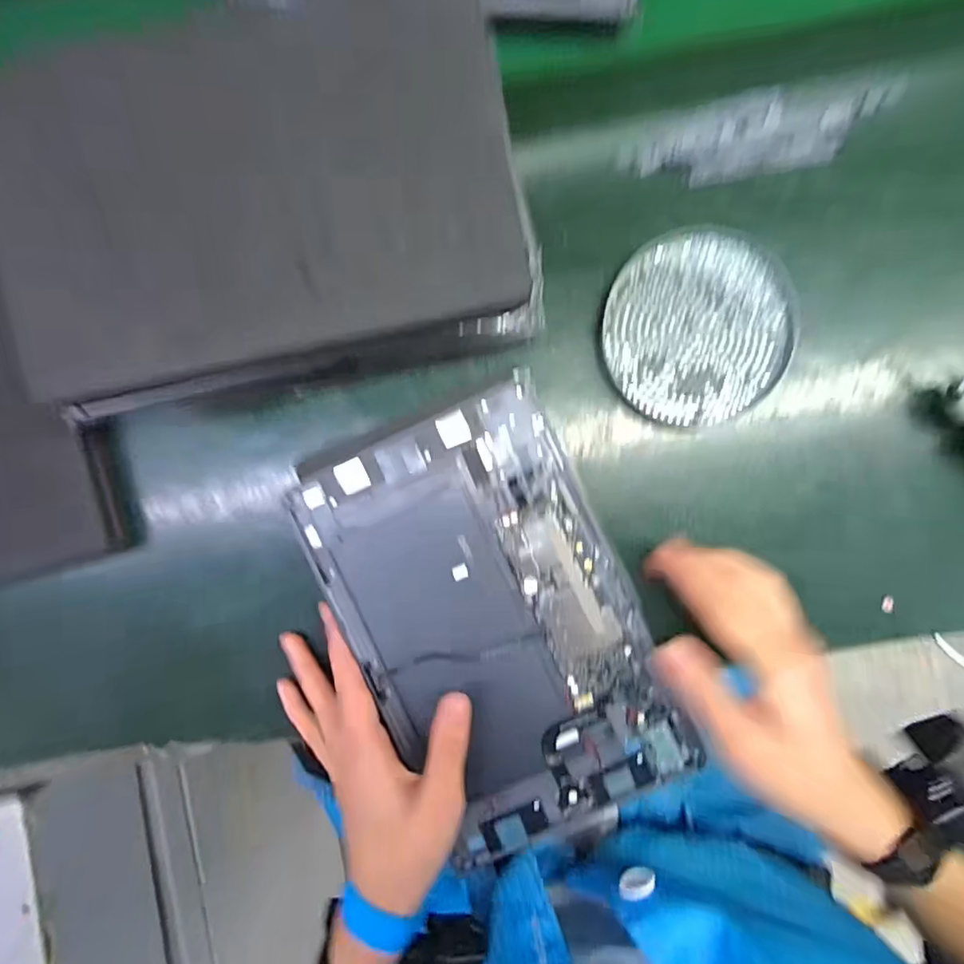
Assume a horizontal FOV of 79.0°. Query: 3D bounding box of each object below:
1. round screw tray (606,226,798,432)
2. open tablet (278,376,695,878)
[{"bbox_3d":[0.133,-0.094,0.360,0.111,0.019,0.114,0,89,3],"label":"round screw tray"},{"bbox_3d":[0.007,0.084,0.356,0.160,0.019,0.258,-25,88,2],"label":"open tablet"}]

